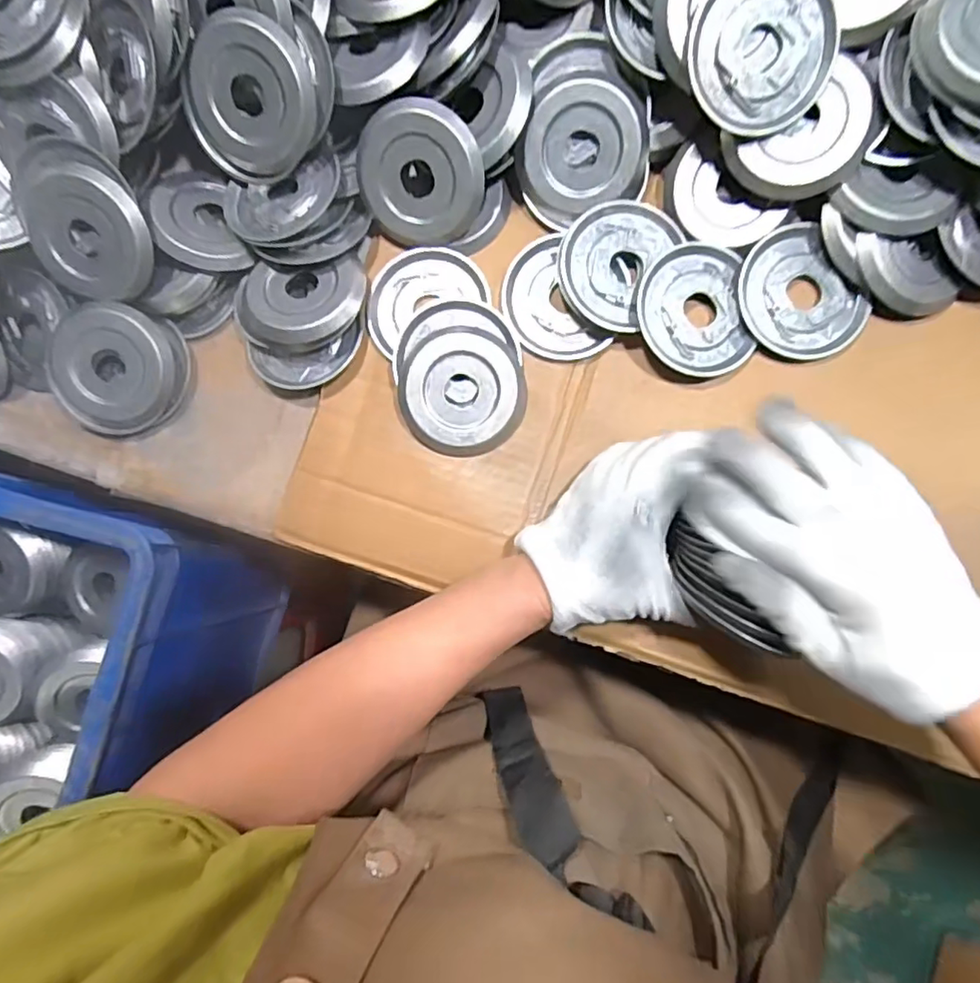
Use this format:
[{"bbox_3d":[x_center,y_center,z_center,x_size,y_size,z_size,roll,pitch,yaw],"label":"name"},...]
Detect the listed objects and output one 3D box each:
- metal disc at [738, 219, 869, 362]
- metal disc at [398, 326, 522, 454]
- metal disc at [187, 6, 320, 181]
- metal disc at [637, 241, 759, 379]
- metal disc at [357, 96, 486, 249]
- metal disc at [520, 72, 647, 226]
[{"bbox_3d":[0.200,-0.127,0.376,0.071,0.007,0.083,-36,83,1],"label":"metal disc"},{"bbox_3d":[-0.021,-0.069,0.396,0.081,0.012,0.083,0,92,4],"label":"metal disc"},{"bbox_3d":[-0.154,-0.253,0.380,0.088,0.015,0.081,9,130,12],"label":"metal disc"},{"bbox_3d":[0.132,-0.119,0.379,0.071,0.018,0.086,-12,85,4],"label":"metal disc"},{"bbox_3d":[-0.046,-0.206,0.383,0.083,0.011,0.084,6,125,9],"label":"metal disc"},{"bbox_3d":[0.059,-0.223,0.381,0.082,0.017,0.078,2,116,5],"label":"metal disc"}]

